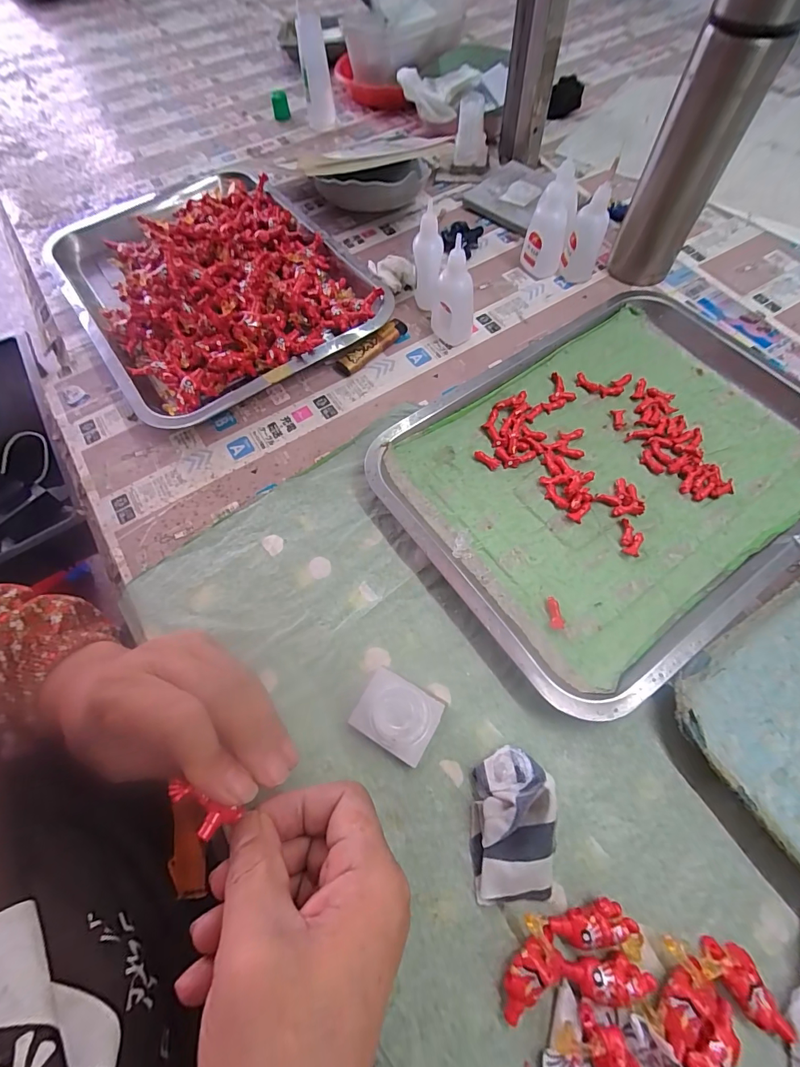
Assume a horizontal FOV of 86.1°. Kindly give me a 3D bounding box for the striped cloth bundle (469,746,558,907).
[{"bbox_3d":[0.063,0.164,0.241,0.042,0.026,0.075,4,65,5],"label":"striped cloth bundle"}]

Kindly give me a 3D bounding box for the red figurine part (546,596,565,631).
[{"bbox_3d":[0.109,0.056,0.301,0.010,0.007,0.022,0,64,3],"label":"red figurine part"}]

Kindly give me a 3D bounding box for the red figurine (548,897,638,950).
[{"bbox_3d":[0.101,0.206,0.225,0.040,0.014,0.018,-16,65,-5],"label":"red figurine"}]

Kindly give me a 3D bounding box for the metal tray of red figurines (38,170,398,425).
[{"bbox_3d":[-0.203,-0.273,0.449,0.261,0.052,0.357,-35,68,-13],"label":"metal tray of red figurines"}]

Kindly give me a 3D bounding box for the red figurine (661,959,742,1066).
[{"bbox_3d":[0.145,0.237,0.207,0.034,0.014,0.033,-1,64,2],"label":"red figurine"}]

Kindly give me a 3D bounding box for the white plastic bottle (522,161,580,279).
[{"bbox_3d":[0.152,-0.314,0.437,0.043,0.081,0.050,12,66,9],"label":"white plastic bottle"}]

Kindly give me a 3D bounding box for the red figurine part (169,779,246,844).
[{"bbox_3d":[-0.093,0.129,0.201,0.035,0.008,0.016,41,71,-9],"label":"red figurine part"}]

